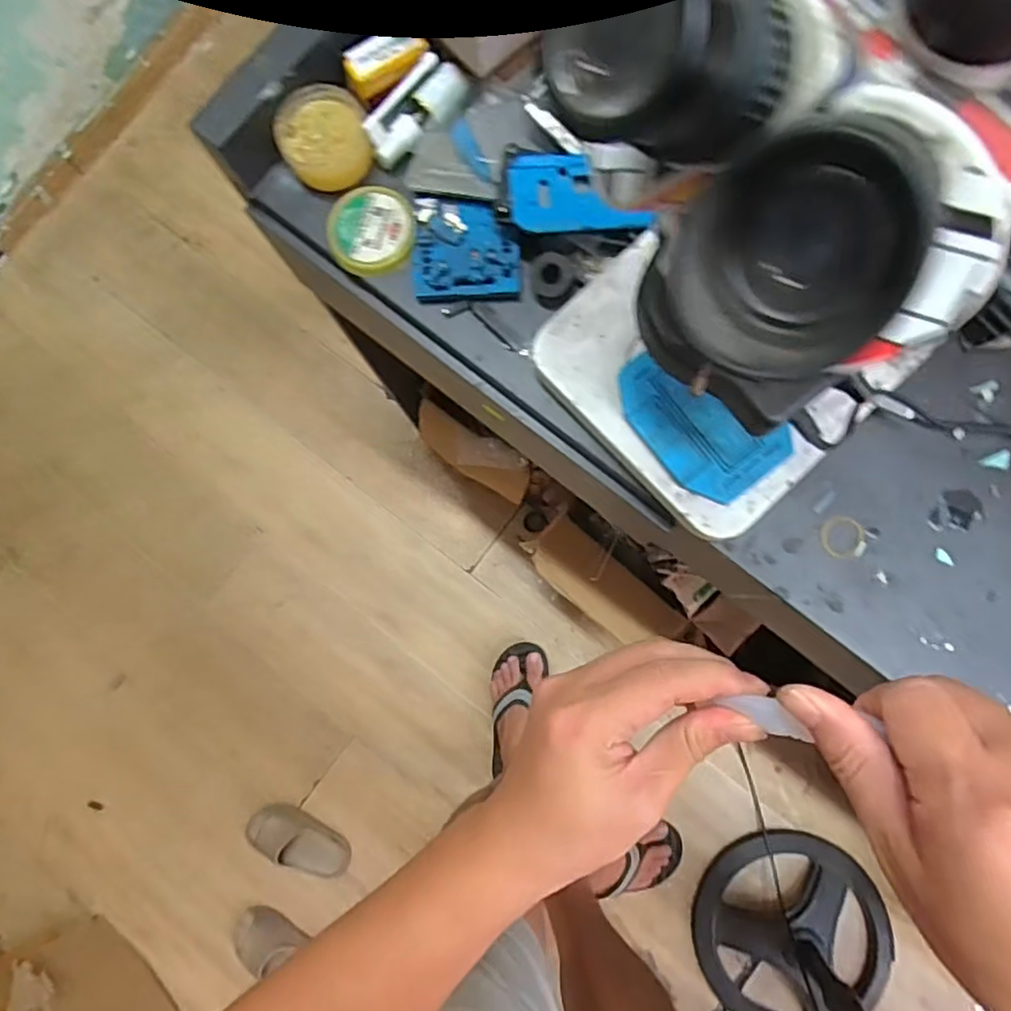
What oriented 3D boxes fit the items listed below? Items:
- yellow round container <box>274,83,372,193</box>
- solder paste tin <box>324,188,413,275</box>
[{"bbox_3d":[-0.145,-0.291,0.508,0.071,0.032,0.071,-4,102,-16],"label":"yellow round container"},{"bbox_3d":[-0.104,-0.216,0.497,0.067,0.013,0.069,-1,81,4],"label":"solder paste tin"}]

